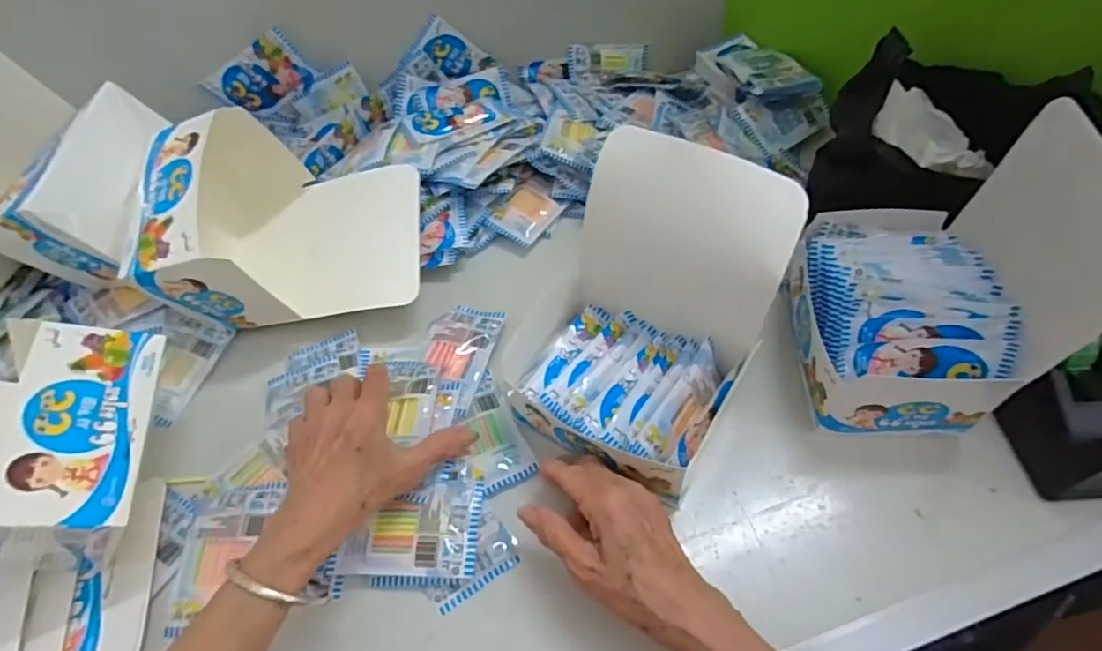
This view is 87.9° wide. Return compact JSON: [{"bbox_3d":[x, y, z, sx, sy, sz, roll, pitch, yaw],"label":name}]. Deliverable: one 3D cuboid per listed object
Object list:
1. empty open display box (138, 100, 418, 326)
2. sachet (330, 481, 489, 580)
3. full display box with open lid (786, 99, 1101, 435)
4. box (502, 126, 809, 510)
[{"bbox_3d":[-0.221,-0.090,0.501,0.199,0.145,0.143,-10,54,-3],"label":"empty open display box"},{"bbox_3d":[-0.096,0.140,0.399,0.091,0.011,0.063,-2,58,6],"label":"sachet"},{"bbox_3d":[0.250,-0.032,0.389,0.121,0.192,0.149,0,54,5],"label":"full display box with open lid"},{"bbox_3d":[0.059,-0.004,0.403,0.163,0.168,0.174,20,59,18],"label":"box"}]

